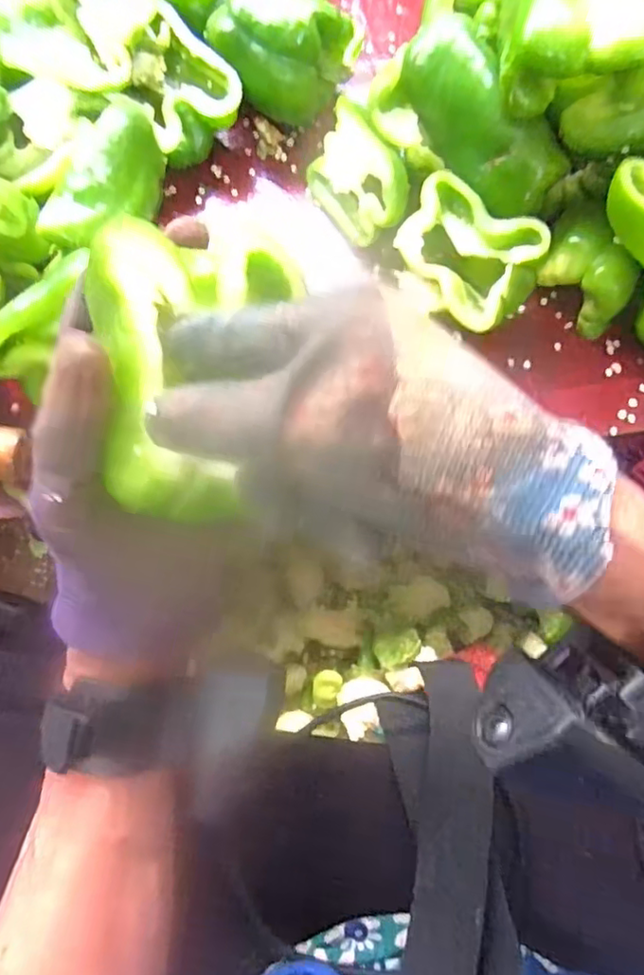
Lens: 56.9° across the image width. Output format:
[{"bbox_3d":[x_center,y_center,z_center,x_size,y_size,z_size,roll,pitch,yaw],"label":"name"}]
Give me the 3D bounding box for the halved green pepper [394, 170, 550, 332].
[{"bbox_3d":[0.086,-0.141,0.365,0.049,0.062,0.102,-40,76,-11],"label":"halved green pepper"}]

